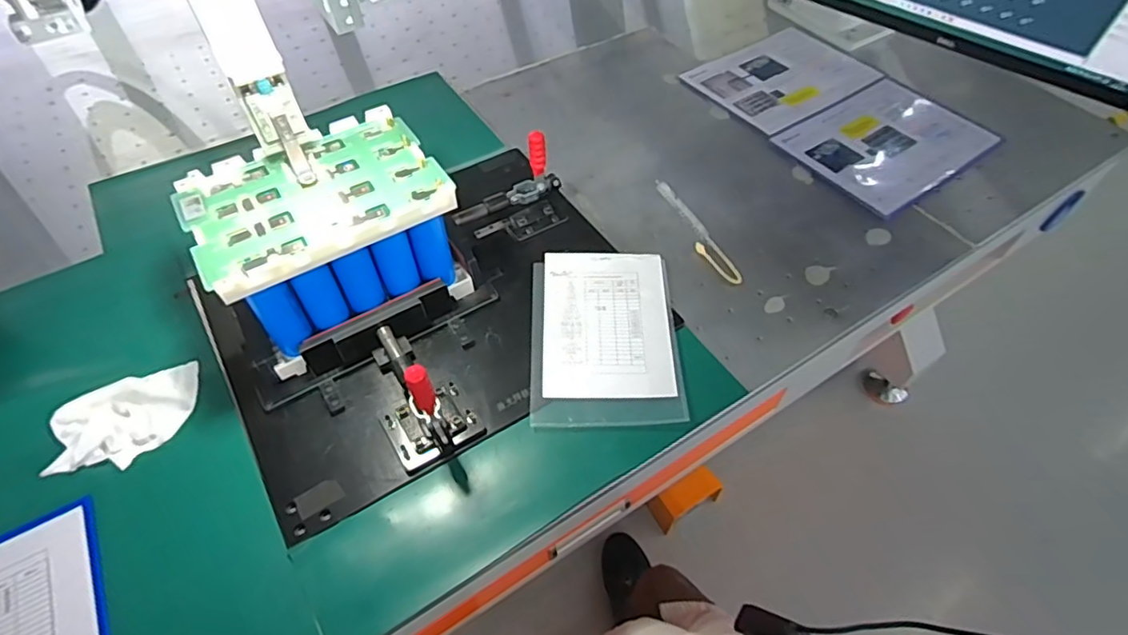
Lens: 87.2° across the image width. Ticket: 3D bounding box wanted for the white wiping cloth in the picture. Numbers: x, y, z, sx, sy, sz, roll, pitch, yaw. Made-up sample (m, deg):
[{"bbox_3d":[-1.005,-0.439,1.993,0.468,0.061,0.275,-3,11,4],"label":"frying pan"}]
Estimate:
[{"bbox_3d":[-0.465,0.106,0.628,0.137,0.021,0.100,-20,55,-15],"label":"white wiping cloth"}]

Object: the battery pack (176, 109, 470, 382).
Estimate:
[{"bbox_3d":[-0.257,-0.092,0.655,0.243,0.132,0.186,-28,58,-19],"label":"battery pack"}]

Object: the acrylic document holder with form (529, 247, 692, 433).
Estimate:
[{"bbox_3d":[0.047,0.017,0.694,0.166,0.007,0.239,-1,54,0],"label":"acrylic document holder with form"}]

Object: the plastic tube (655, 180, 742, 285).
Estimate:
[{"bbox_3d":[0.174,-0.119,0.792,0.029,0.012,0.196,-20,56,-16],"label":"plastic tube"}]

